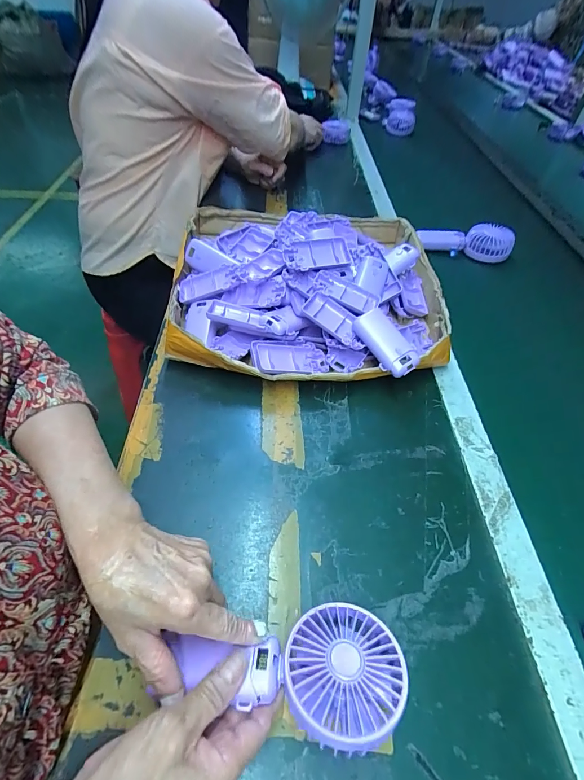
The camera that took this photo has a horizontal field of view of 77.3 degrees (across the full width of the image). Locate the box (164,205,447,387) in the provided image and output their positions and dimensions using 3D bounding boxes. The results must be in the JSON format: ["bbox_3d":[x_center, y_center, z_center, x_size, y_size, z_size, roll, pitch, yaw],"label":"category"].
[{"bbox_3d":[0.025,-0.177,0.568,0.389,0.100,0.397,1,50,-3],"label":"box"}]

